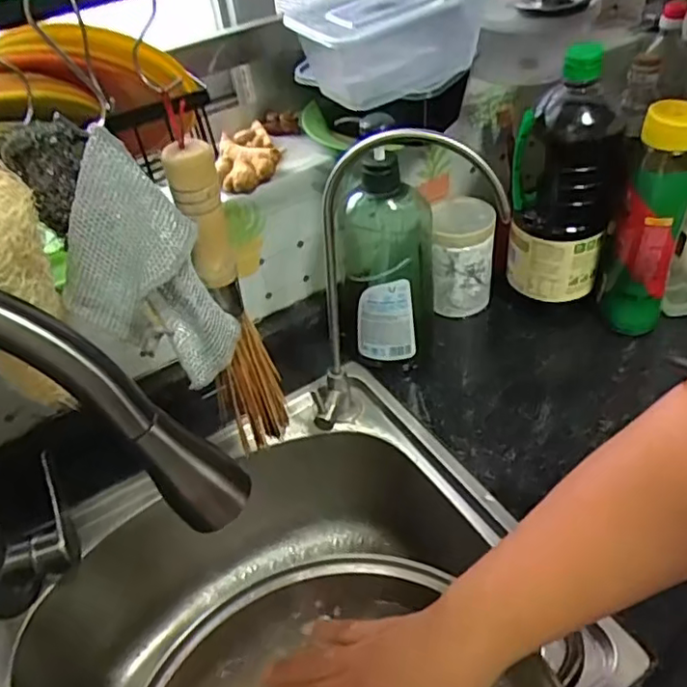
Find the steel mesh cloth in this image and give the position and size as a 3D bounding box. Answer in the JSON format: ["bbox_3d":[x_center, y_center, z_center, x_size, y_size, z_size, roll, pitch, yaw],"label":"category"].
[{"bbox_3d":[-0.121,-0.040,0.376,0.077,0.158,0.045,-2,43,6],"label":"steel mesh cloth"}]

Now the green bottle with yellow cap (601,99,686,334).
[{"bbox_3d":[0.315,-0.111,0.642,0.059,0.249,0.060,17,47,24],"label":"green bottle with yellow cap"}]

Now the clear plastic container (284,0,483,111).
[{"bbox_3d":[0.038,-0.283,0.573,0.164,0.081,0.133,-15,43,-8],"label":"clear plastic container"}]

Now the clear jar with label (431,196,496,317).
[{"bbox_3d":[0.142,-0.100,0.744,0.069,0.126,0.065,-4,42,4],"label":"clear jar with label"}]

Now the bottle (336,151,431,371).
[{"bbox_3d":[0.042,-0.082,0.655,0.101,0.241,0.078,-3,42,5],"label":"bottle"}]

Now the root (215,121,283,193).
[{"bbox_3d":[-0.101,-0.191,0.637,0.063,0.026,0.094,-15,43,-8],"label":"root"}]

